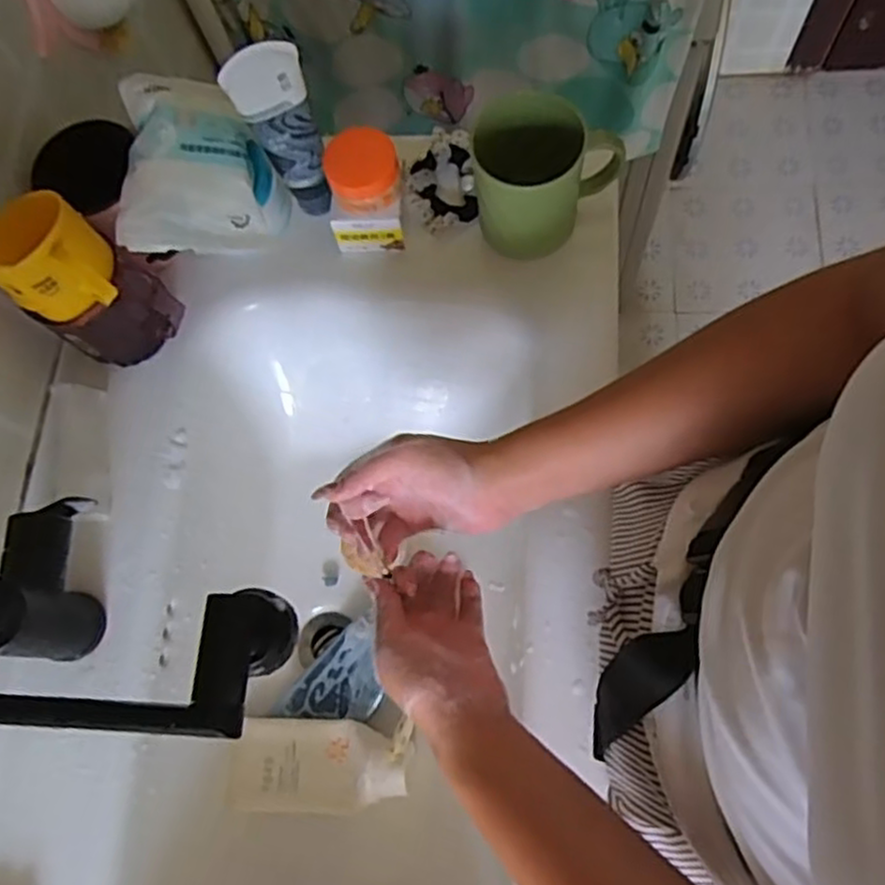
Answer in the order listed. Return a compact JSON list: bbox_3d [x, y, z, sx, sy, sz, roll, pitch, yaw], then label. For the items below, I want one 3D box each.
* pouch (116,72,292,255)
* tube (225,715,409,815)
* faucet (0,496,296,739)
[{"bbox_3d":[-0.188,-0.207,0.583,0.101,0.097,0.148,-5,73,5],"label":"pouch"},{"bbox_3d":[-0.107,0.275,0.615,0.152,0.030,0.072,1,73,7],"label":"tube"},{"bbox_3d":[-0.194,0.109,0.462,0.225,0.165,0.134,6,74,8],"label":"faucet"}]

